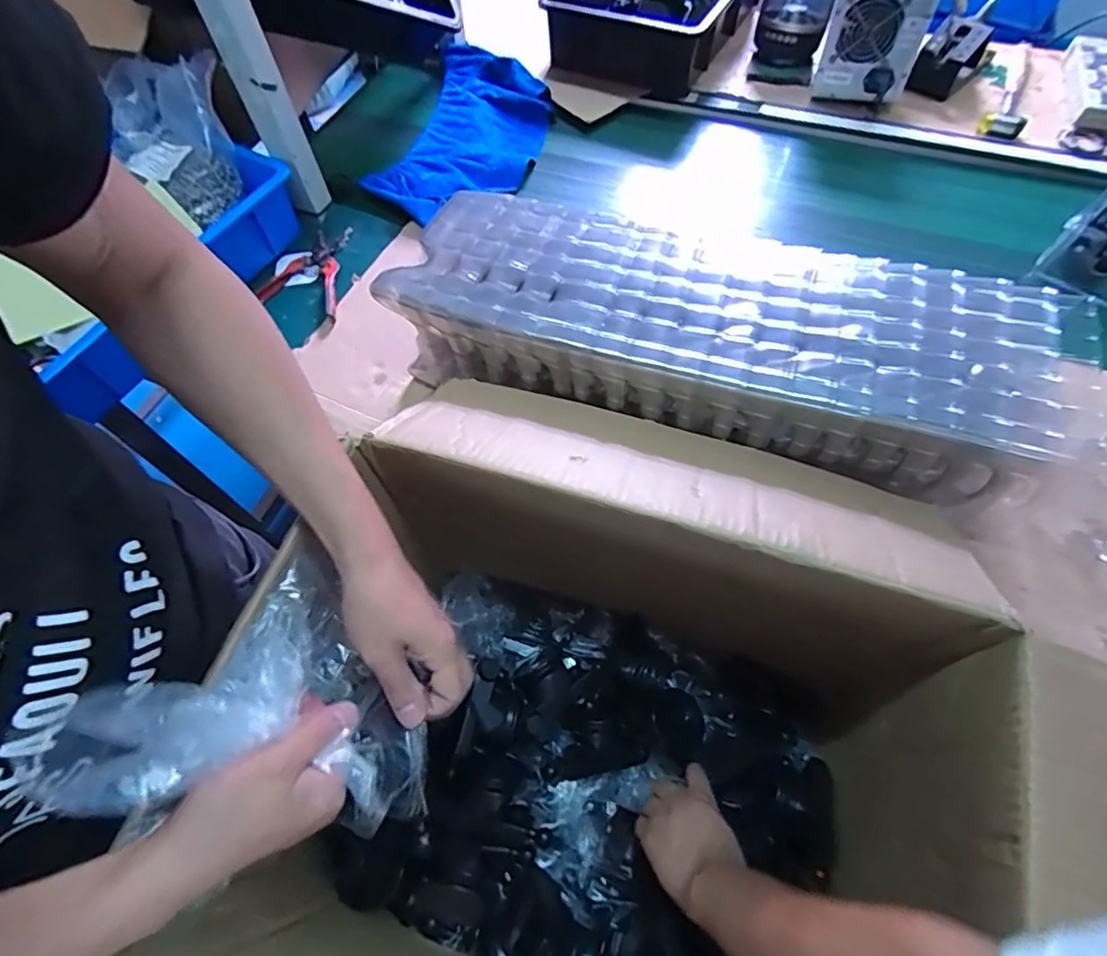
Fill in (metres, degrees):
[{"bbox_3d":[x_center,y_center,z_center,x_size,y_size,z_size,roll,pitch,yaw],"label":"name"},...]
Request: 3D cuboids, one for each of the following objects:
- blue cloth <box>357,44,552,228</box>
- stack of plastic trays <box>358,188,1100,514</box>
[{"bbox_3d":[-0.129,-0.510,0.840,0.202,0.051,0.358,17,63,12],"label":"blue cloth"},{"bbox_3d":[0.135,-0.132,0.542,0.573,0.129,0.172,18,63,12],"label":"stack of plastic trays"}]

